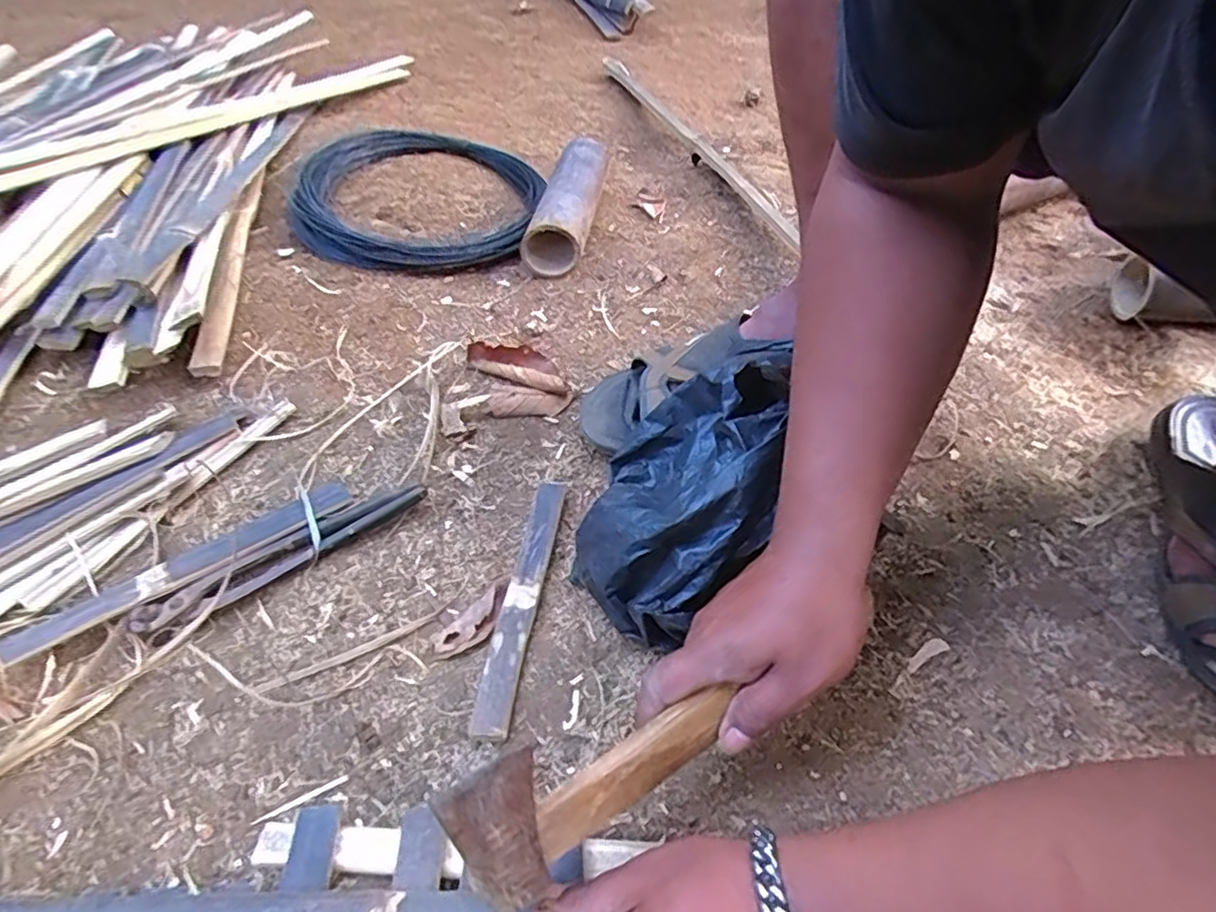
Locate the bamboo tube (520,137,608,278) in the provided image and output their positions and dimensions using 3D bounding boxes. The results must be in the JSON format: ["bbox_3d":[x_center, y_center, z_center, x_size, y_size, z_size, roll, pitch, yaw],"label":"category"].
[{"bbox_3d":[-0.049,-0.322,0.811,0.066,0.066,0.243,5,50,6],"label":"bamboo tube"}]

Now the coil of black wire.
[{"bbox_3d":[-0.252,-0.356,0.849,0.316,0.056,0.345,-1,49,1],"label":"coil of black wire"}]

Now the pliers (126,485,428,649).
[{"bbox_3d":[-0.247,0.077,0.501,0.215,0.018,0.031,-31,56,-23],"label":"pliers"}]

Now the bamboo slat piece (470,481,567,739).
[{"bbox_3d":[-0.063,0.103,0.483,0.025,0.013,0.207,6,50,6],"label":"bamboo slat piece"}]

